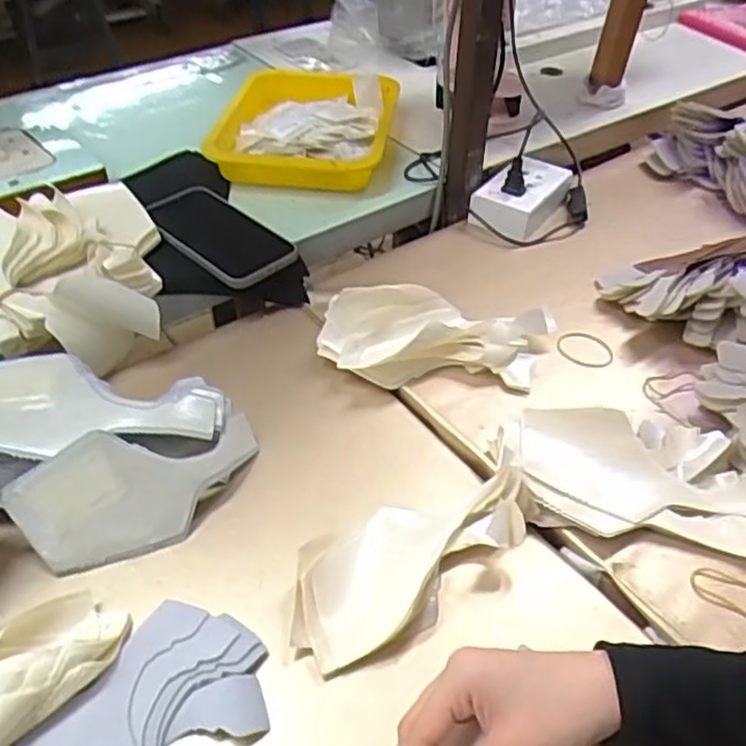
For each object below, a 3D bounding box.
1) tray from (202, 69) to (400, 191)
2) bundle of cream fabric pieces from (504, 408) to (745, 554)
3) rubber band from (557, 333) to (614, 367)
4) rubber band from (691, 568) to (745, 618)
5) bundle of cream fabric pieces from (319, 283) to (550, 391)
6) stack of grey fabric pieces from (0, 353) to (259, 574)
[{"bbox_3d":[-0.080,-0.295,0.856,0.190,0.037,0.250,6,43,4],"label":"tray"},{"bbox_3d":[0.196,0.070,0.544,0.186,0.034,0.109,6,43,5],"label":"bundle of cream fabric pieces"},{"bbox_3d":[0.194,-0.021,0.662,0.052,0.005,0.046,-1,46,-12],"label":"rubber band"},{"bbox_3d":[0.241,0.148,0.485,0.055,0.004,0.027,21,46,19],"label":"rubber band"},{"bbox_3d":[0.055,-0.033,0.634,0.199,0.052,0.084,0,43,-2],"label":"bundle of cream fabric pieces"},{"bbox_3d":[-0.199,0.044,0.533,0.174,0.068,0.165,28,49,25],"label":"stack of grey fabric pieces"}]

